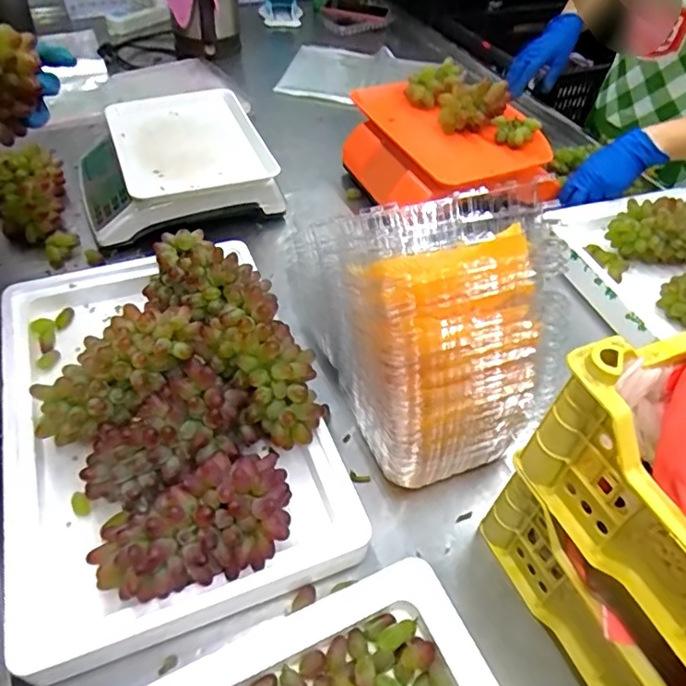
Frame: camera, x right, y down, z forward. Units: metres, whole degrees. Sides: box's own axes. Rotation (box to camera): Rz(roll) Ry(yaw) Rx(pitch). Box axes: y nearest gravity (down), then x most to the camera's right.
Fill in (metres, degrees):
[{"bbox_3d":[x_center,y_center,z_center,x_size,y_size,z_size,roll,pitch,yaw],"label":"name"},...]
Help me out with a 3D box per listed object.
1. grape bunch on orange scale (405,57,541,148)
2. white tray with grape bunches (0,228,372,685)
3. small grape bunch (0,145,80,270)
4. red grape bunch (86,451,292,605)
[{"bbox_3d":[0.188,-0.369,0.844,0.110,0.062,0.203,-25,55,-25],"label":"grape bunch on orange scale"},{"bbox_3d":[-0.194,0.050,0.569,0.306,0.101,0.443,-15,52,-17],"label":"white tray with grape bunches"},{"bbox_3d":[-0.452,-0.210,0.802,0.113,0.070,0.211,-23,54,-23],"label":"small grape bunch"},{"bbox_3d":[-0.127,0.149,0.465,0.163,0.055,0.093,-11,50,-14],"label":"red grape bunch"}]

